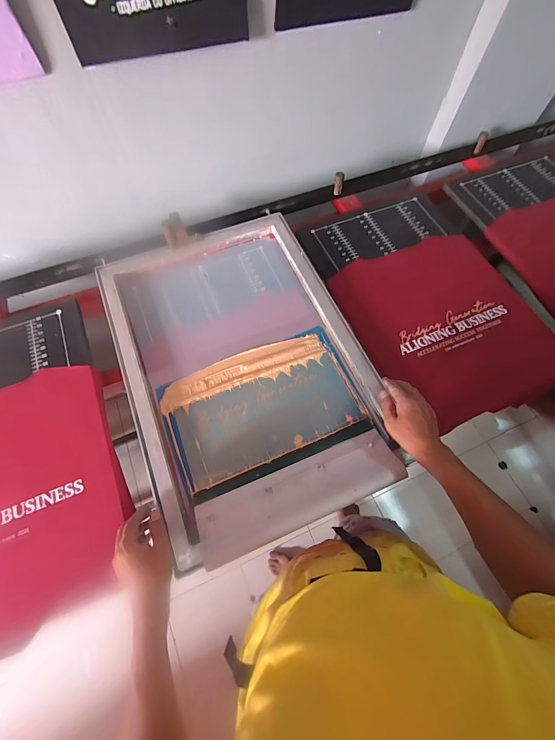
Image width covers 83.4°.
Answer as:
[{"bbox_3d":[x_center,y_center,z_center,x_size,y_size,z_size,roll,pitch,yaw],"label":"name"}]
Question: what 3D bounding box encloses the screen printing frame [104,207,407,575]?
[{"bbox_3d":[-0.077,-0.035,0.650,0.454,0.059,0.680,-22,66,-10],"label":"screen printing frame"}]

